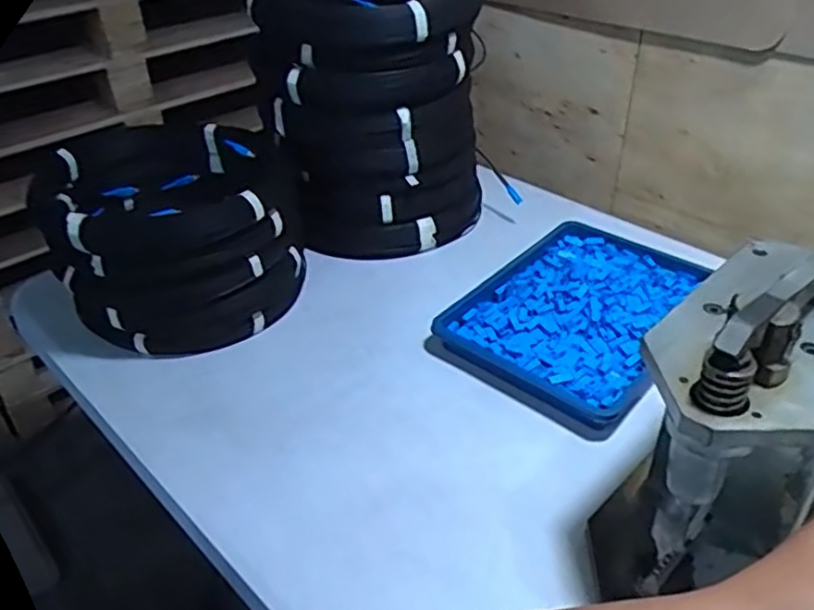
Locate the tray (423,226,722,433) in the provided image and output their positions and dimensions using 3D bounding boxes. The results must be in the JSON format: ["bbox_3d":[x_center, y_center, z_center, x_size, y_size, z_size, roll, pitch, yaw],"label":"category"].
[{"bbox_3d":[0.215,0.004,0.856,0.232,0.034,0.322,24,43,31],"label":"tray"}]

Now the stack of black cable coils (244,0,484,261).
[{"bbox_3d":[-0.041,-0.282,0.984,0.278,0.351,0.262,-2,36,0],"label":"stack of black cable coils"}]

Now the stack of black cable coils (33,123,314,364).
[{"bbox_3d":[-0.273,-0.090,0.865,0.267,0.201,0.295,-6,36,-6],"label":"stack of black cable coils"}]

